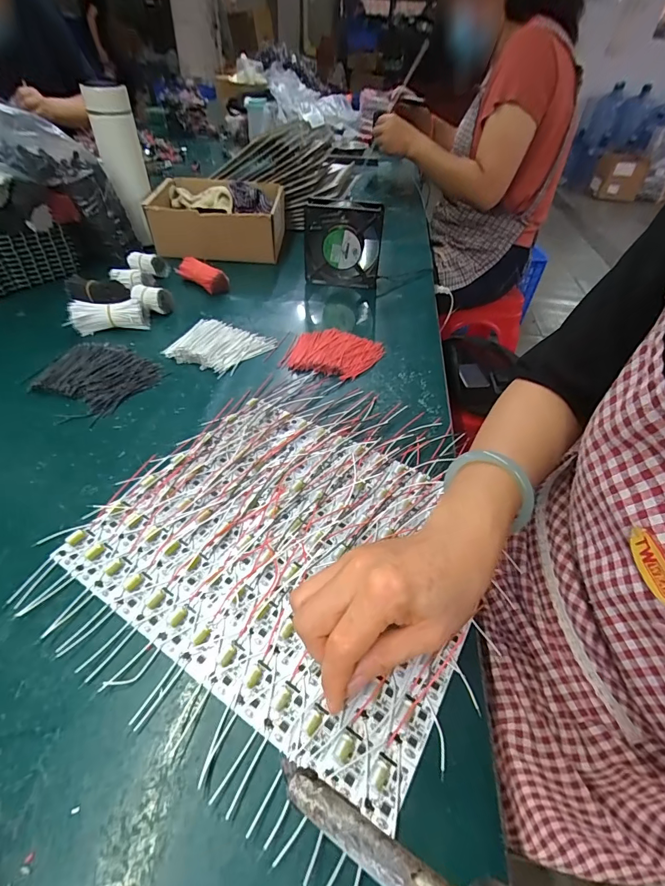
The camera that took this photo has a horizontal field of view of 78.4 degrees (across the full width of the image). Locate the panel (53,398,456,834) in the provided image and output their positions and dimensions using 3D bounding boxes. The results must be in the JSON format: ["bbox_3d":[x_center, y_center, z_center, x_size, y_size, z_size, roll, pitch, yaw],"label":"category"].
[{"bbox_3d":[-0.031,0.073,0.332,0.283,0.010,0.239,25,48,21],"label":"panel"}]

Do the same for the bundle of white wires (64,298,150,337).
[{"bbox_3d":[-0.298,-0.172,0.544,0.091,0.030,0.040,-5,45,-9],"label":"bundle of white wires"}]

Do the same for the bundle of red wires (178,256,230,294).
[{"bbox_3d":[-0.207,-0.270,0.653,0.088,0.038,0.033,29,50,23],"label":"bundle of red wires"}]

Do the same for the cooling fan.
[{"bbox_3d":[0.016,-0.310,0.650,0.120,0.136,0.034,0,44,-3],"label":"cooling fan"}]

